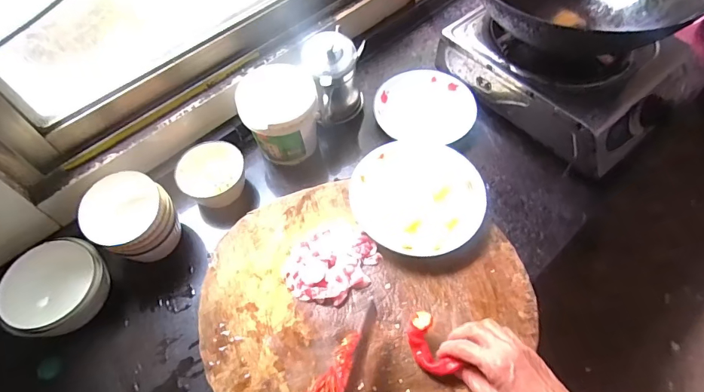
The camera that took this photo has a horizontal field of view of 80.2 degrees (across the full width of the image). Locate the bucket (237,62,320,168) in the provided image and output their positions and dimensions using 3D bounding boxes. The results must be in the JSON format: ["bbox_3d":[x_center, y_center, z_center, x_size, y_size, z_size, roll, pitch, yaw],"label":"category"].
[{"bbox_3d":[-0.120,-0.141,0.712,0.120,0.115,0.132,-1,58,2],"label":"bucket"}]

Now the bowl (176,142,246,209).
[{"bbox_3d":[-0.230,-0.032,0.698,0.102,0.073,0.097,-1,58,2],"label":"bowl"}]

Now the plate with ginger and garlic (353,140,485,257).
[{"bbox_3d":[0.092,-0.004,0.605,0.180,0.033,0.191,-1,58,2],"label":"plate with ginger and garlic"}]

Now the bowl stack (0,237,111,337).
[{"bbox_3d":[-0.412,0.121,0.598,0.123,0.068,0.124,-10,59,-4],"label":"bowl stack"}]

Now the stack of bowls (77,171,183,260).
[{"bbox_3d":[-0.324,0.035,0.621,0.108,0.096,0.107,26,63,17],"label":"stack of bowls"}]

